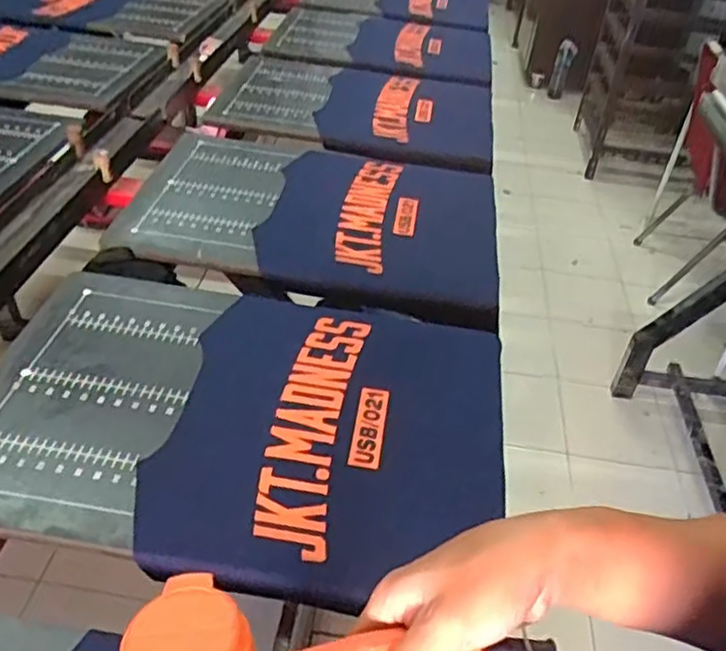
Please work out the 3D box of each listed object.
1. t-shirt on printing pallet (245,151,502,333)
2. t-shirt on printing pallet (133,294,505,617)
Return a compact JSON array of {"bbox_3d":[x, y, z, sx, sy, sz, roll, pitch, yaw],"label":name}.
[{"bbox_3d":[0.034,-0.170,1.123,0.365,0.043,0.431,8,40,3],"label":"t-shirt on printing pallet"},{"bbox_3d":[-0.027,0.121,0.781,0.372,0.045,0.409,8,39,3],"label":"t-shirt on printing pallet"}]

